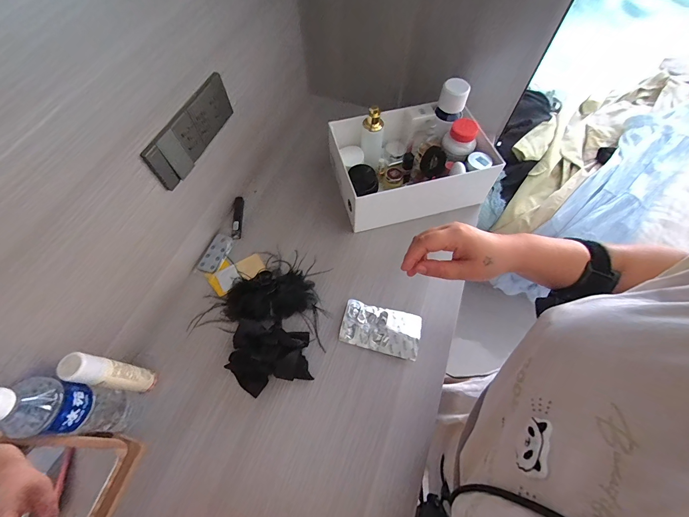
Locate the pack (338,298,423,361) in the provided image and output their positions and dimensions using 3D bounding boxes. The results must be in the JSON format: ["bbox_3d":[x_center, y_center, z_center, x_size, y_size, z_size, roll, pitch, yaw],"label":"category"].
[{"bbox_3d":[0.064,0.122,0.550,0.135,0.008,0.077,14,63,8],"label":"pack"}]

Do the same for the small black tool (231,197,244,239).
[{"bbox_3d":[-0.219,-0.086,0.645,0.021,0.009,0.096,-5,62,-2],"label":"small black tool"}]

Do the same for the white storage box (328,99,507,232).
[{"bbox_3d":[0.135,-0.202,0.653,0.298,0.108,0.211,-11,63,-5],"label":"white storage box"}]

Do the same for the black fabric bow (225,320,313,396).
[{"bbox_3d":[-0.120,0.162,0.511,0.139,0.042,0.118,18,64,10],"label":"black fabric bow"}]

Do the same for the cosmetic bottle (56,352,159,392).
[{"bbox_3d":[-0.316,0.160,0.436,0.032,0.157,0.032,9,63,6],"label":"cosmetic bottle"}]

